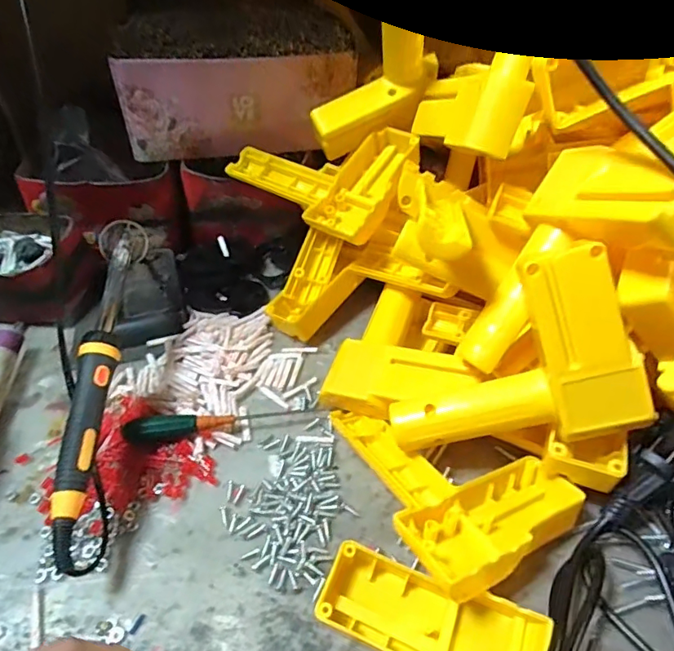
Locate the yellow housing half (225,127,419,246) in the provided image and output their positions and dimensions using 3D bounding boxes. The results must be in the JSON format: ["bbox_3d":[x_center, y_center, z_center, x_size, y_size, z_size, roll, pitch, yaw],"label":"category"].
[{"bbox_3d":[-0.005,-0.132,0.428,0.145,0.033,0.117,36,70,26],"label":"yellow housing half"}]

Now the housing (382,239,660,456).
[{"bbox_3d":[0.094,0.021,0.288,0.137,0.107,0.016,-17,8,20],"label":"housing"}]

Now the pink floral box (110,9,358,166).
[{"bbox_3d":[-0.094,-0.238,0.469,0.212,0.088,0.128,-8,48,-9],"label":"pink floral box"}]

